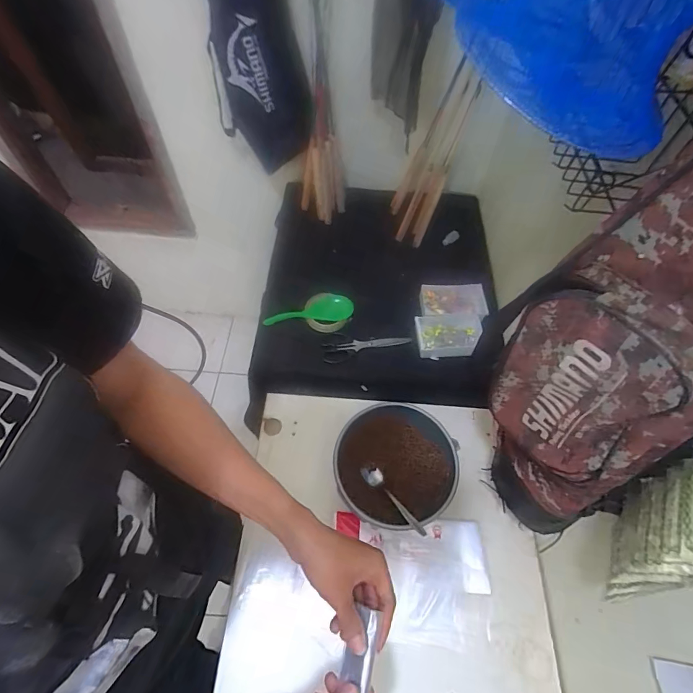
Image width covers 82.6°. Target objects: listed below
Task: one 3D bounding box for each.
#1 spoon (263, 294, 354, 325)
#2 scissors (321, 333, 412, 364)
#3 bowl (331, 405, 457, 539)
[{"bbox_3d":[-0.081,-0.077,0.859,0.187,0.032,0.054,-5,59,-6],"label":"spoon"},{"bbox_3d":[0.039,-0.011,0.850,0.187,0.010,0.063,-13,60,-11],"label":"scissors"},{"bbox_3d":[0.081,0.204,0.670,0.195,0.094,0.201,1,59,-2],"label":"bowl"}]

